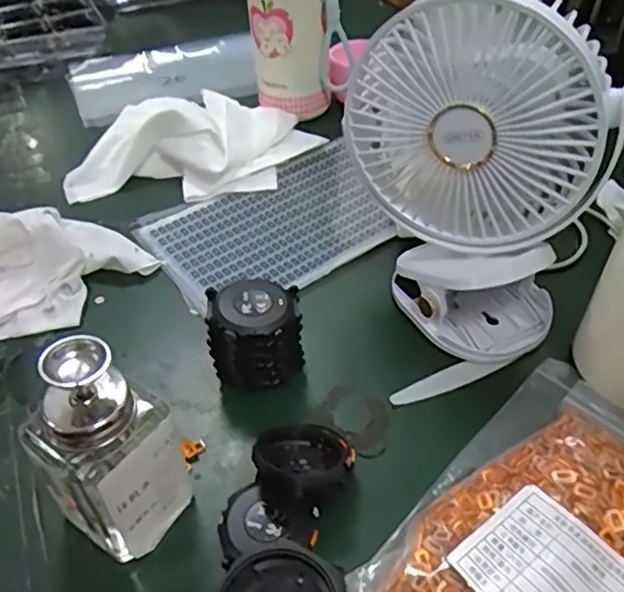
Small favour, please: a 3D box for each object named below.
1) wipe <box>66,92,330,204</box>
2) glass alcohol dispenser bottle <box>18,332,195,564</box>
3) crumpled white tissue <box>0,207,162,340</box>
[{"bbox_3d":[-0.106,-0.144,0.561,0.221,0.046,0.132,-2,44,1],"label":"wipe"},{"bbox_3d":[-0.095,0.068,0.287,0.056,0.119,0.056,-31,51,-26],"label":"glass alcohol dispenser bottle"},{"bbox_3d":[-0.217,-0.029,0.451,0.141,0.043,0.135,29,52,29],"label":"crumpled white tissue"}]

